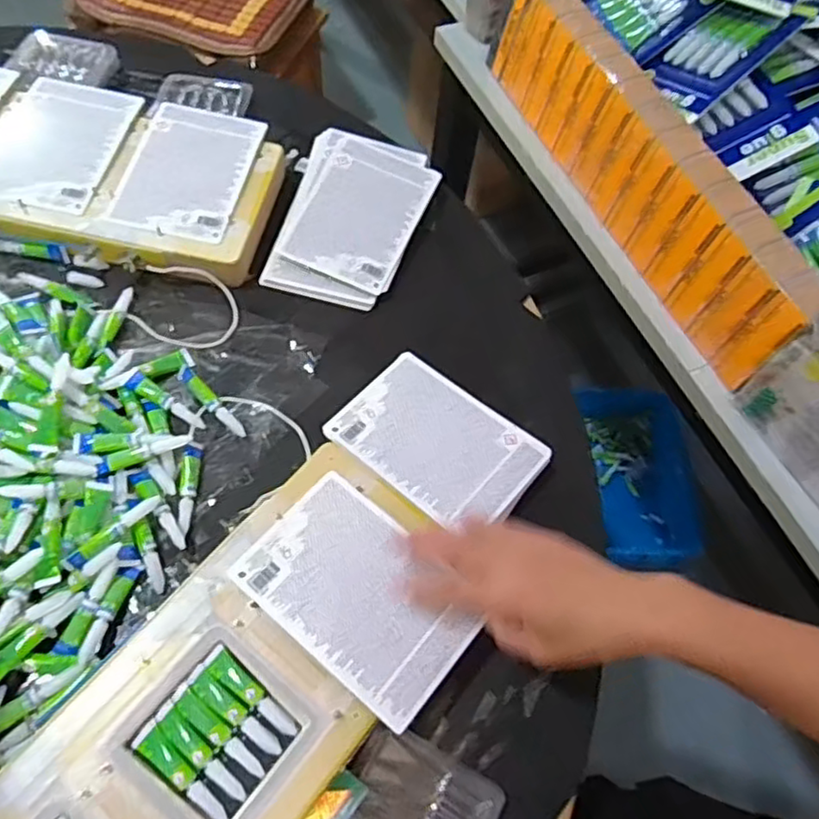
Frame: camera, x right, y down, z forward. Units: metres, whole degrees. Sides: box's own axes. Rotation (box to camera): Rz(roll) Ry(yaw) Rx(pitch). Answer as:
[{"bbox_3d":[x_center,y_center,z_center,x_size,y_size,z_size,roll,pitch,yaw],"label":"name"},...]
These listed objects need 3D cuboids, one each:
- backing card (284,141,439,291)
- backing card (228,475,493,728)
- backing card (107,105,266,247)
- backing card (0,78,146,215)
[{"bbox_3d":[-0.052,-0.207,0.695,0.119,0.010,0.161,20,70,3],"label":"backing card"},{"bbox_3d":[-0.036,0.134,0.491,0.167,0.008,0.109,38,66,15],"label":"backing card"},{"bbox_3d":[-0.223,-0.244,0.673,0.119,0.007,0.172,10,64,0],"label":"backing card"},{"bbox_3d":[-0.358,-0.273,0.674,0.123,0.009,0.169,11,62,2],"label":"backing card"}]

